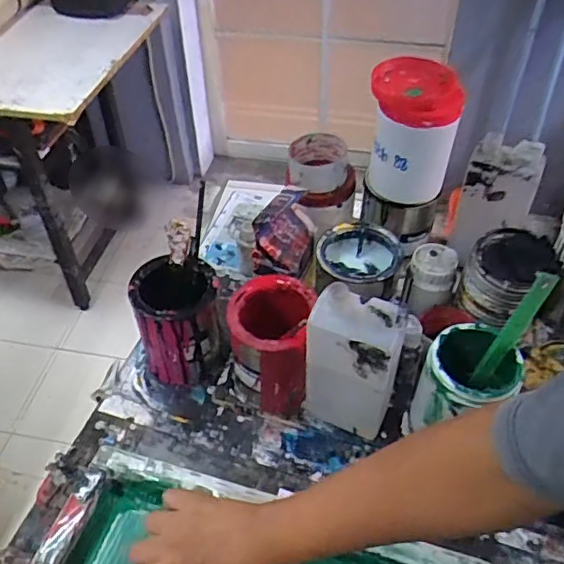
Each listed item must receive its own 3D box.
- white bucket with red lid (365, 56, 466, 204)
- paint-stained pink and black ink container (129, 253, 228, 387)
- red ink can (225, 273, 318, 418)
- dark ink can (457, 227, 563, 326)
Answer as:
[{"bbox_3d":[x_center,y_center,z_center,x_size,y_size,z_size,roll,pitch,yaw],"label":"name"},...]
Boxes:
[{"bbox_3d":[0.168,-0.194,0.766,0.106,0.157,0.103,1,47,1],"label":"white bucket with red lid"},{"bbox_3d":[-0.132,0.054,0.773,0.105,0.145,0.109,0,47,0],"label":"paint-stained pink and black ink container"},{"bbox_3d":[-0.015,0.087,0.735,0.098,0.167,0.103,0,47,0],"label":"red ink can"},{"bbox_3d":[0.298,-0.011,0.768,0.097,0.100,0.091,0,47,0],"label":"dark ink can"}]

